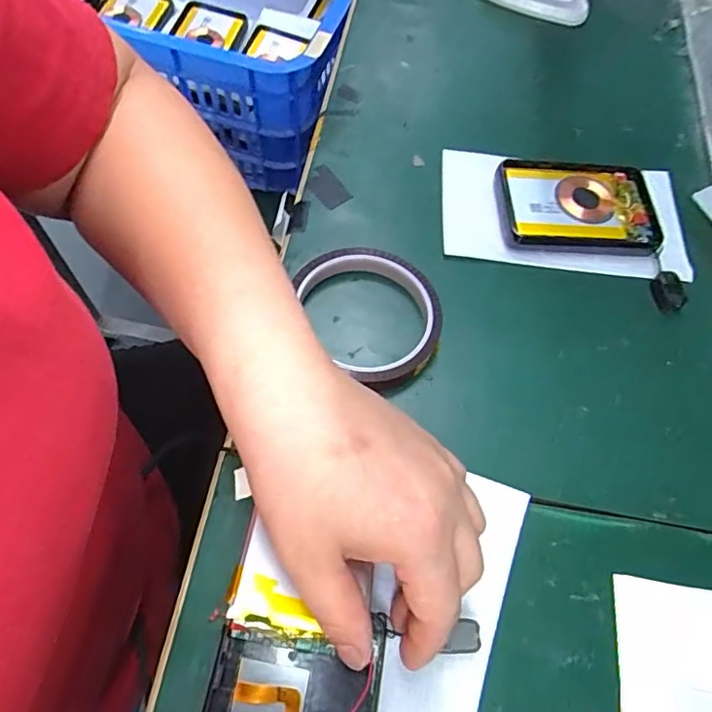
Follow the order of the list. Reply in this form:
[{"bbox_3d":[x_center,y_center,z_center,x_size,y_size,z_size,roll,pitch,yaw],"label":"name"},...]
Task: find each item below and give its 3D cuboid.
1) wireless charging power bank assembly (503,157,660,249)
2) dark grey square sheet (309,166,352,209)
[{"bbox_3d":[0.156,-0.105,0.380,0.102,0.013,0.069,2,62,-2],"label":"wireless charging power bank assembly"},{"bbox_3d":[-0.020,-0.118,0.383,0.022,0.004,0.035,-36,69,-19],"label":"dark grey square sheet"}]

